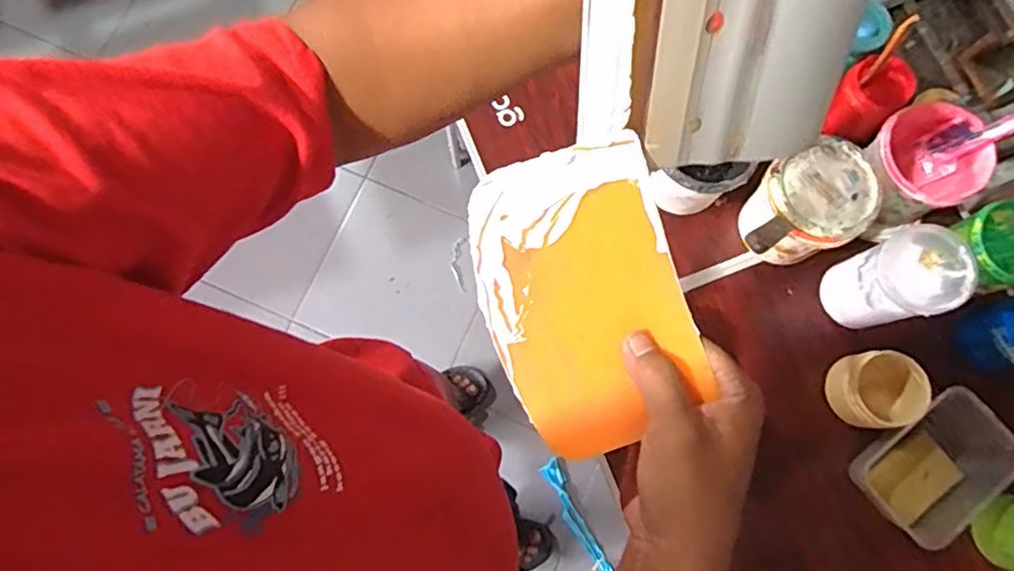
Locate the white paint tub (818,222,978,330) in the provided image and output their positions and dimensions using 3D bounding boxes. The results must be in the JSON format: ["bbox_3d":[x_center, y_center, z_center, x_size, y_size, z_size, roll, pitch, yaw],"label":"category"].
[{"bbox_3d":[0.465,-0.007,0.750,0.093,0.153,0.101,0,78,0],"label":"white paint tub"}]

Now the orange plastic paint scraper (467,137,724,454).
[{"bbox_3d":[0.039,0.006,0.304,0.095,0.030,0.139,-18,78,-4],"label":"orange plastic paint scraper"}]

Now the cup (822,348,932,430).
[{"bbox_3d":[0.449,0.128,0.762,0.100,0.072,0.089,-4,78,-1],"label":"cup"}]

